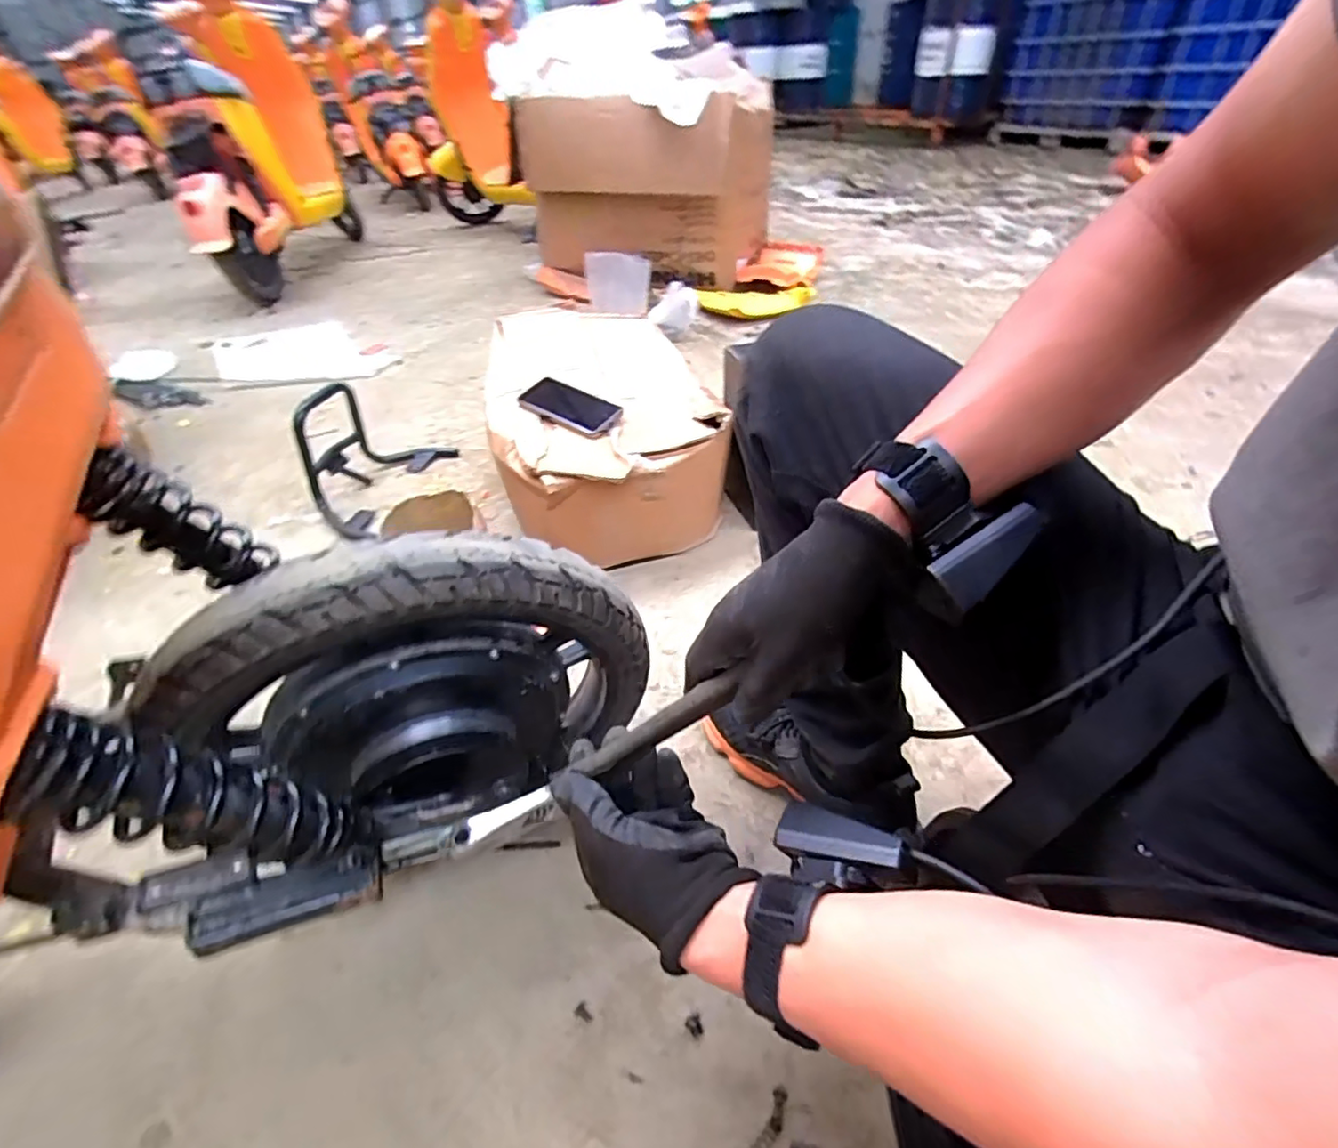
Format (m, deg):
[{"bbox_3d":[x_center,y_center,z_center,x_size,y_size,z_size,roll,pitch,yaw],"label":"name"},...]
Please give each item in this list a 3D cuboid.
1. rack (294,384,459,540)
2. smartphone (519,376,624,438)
[{"bbox_3d":[-0.576,-0.248,1.157,0.186,0.187,0.332,6,40,11],"label":"rack"},{"bbox_3d":[-0.156,-0.268,0.967,0.177,0.011,0.084,26,58,24],"label":"smartphone"}]

